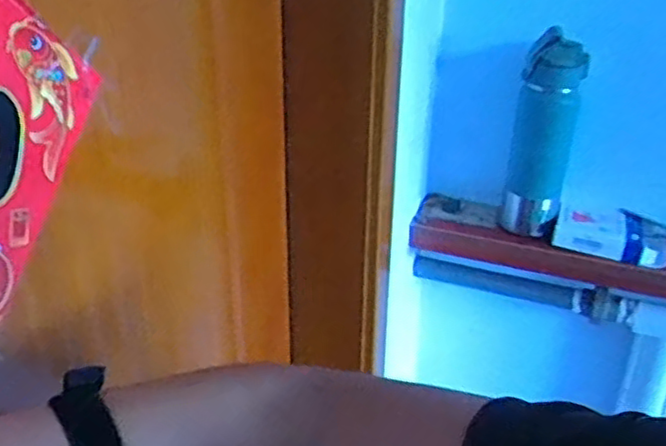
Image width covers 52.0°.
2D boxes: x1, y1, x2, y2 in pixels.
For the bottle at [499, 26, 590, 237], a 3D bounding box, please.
[{"bbox_3d":[0.291,-0.116,0.945,0.085,0.276,0.064,5,29,8],"label":"bottle"}]

